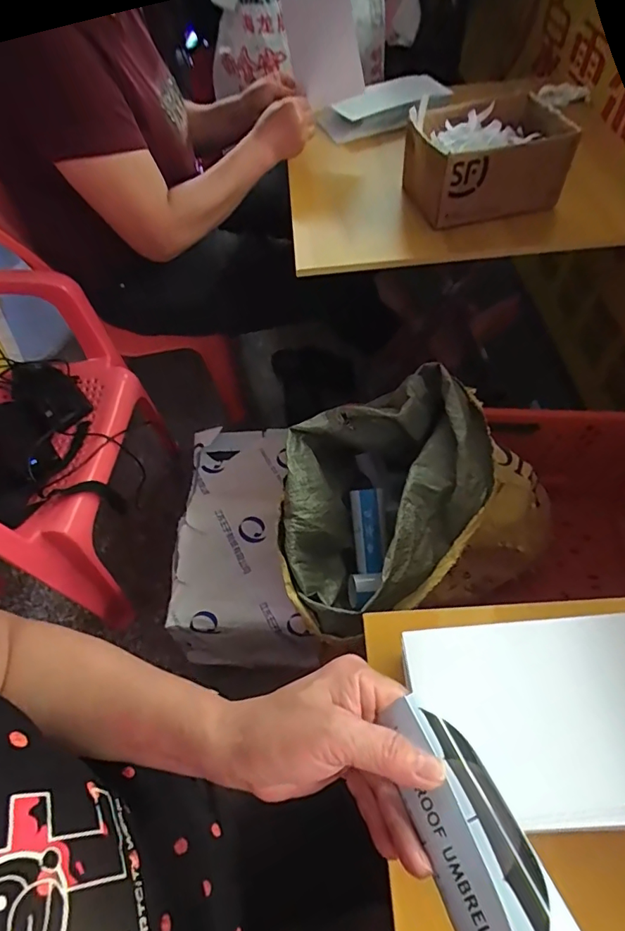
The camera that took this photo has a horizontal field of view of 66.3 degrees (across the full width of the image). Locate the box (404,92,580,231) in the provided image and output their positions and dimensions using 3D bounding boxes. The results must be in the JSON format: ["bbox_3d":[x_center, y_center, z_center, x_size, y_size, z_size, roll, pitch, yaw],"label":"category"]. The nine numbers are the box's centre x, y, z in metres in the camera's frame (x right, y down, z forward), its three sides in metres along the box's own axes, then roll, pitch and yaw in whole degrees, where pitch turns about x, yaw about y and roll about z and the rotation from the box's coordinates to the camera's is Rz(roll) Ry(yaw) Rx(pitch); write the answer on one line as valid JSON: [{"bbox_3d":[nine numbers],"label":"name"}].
[{"bbox_3d":[0.259,-0.473,0.754,0.206,0.110,0.161,-12,57,-4],"label":"box"}]

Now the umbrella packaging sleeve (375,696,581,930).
[{"bbox_3d":[0.074,0.174,0.231,0.046,0.017,0.113,-21,50,-9],"label":"umbrella packaging sleeve"}]

